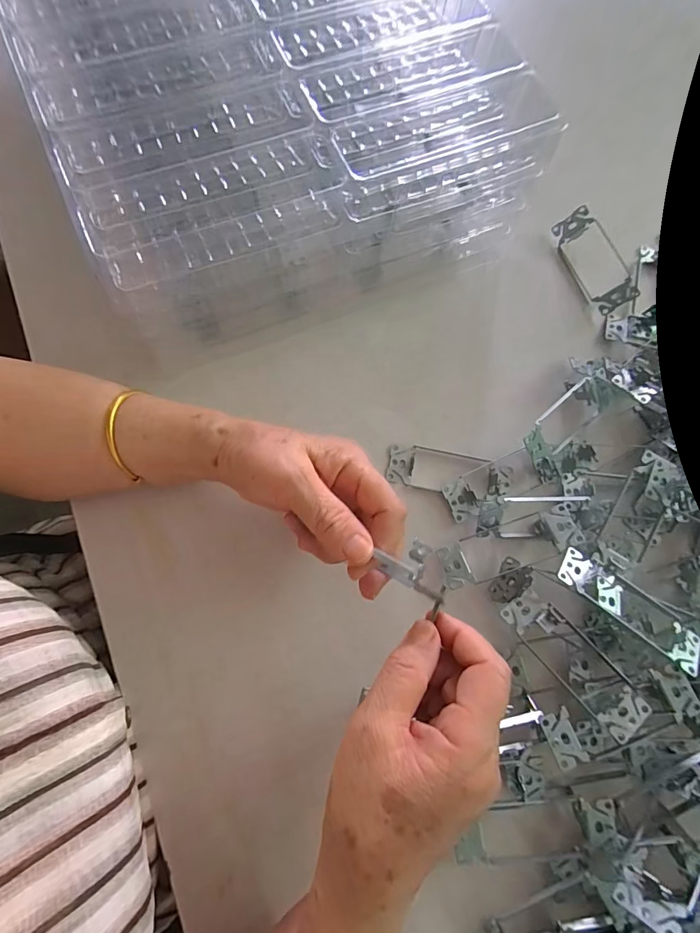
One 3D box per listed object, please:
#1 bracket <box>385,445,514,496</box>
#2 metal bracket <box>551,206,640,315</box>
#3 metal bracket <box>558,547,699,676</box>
[{"bbox_3d":[0.084,0.005,0.348,0.104,0.009,0.036,10,76,1],"label":"bracket"},{"bbox_3d":[0.230,-0.195,0.393,0.039,0.007,0.101,-27,78,31],"label":"metal bracket"},{"bbox_3d":[0.203,0.100,0.301,0.104,0.018,0.035,38,78,7],"label":"metal bracket"}]

